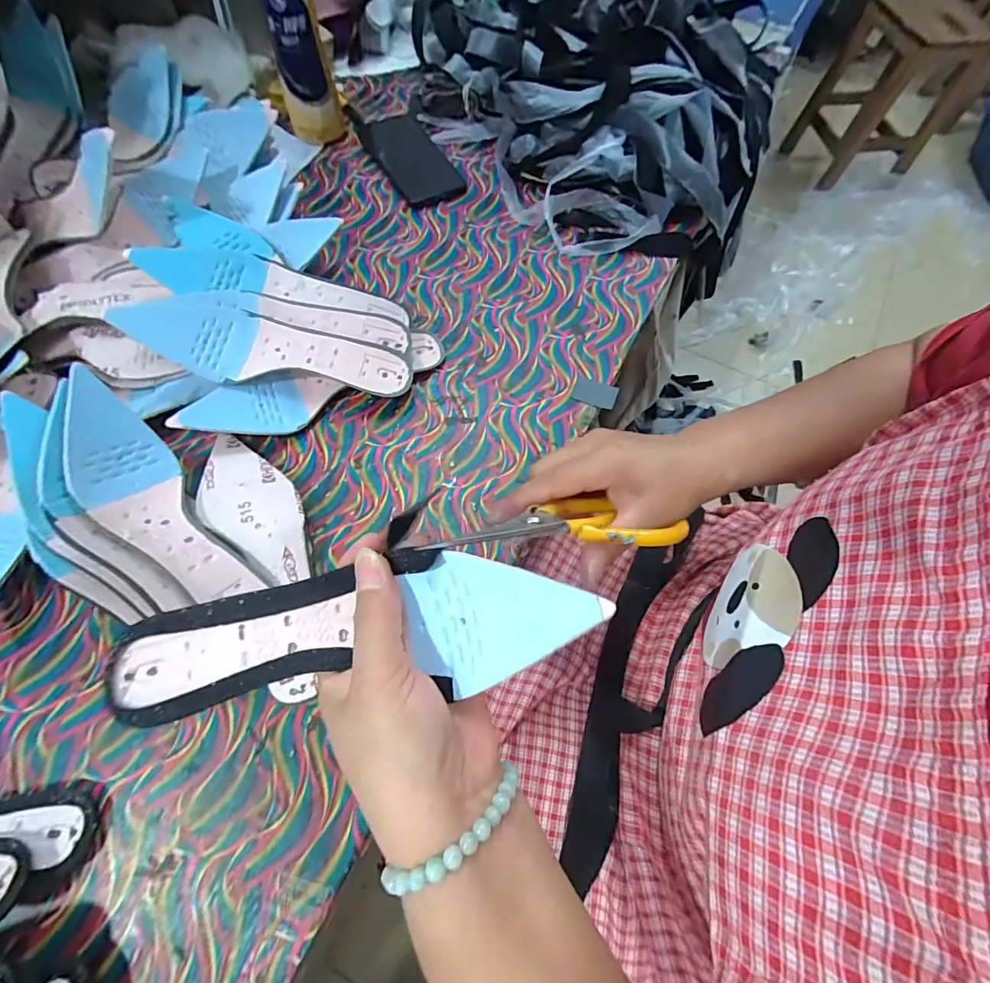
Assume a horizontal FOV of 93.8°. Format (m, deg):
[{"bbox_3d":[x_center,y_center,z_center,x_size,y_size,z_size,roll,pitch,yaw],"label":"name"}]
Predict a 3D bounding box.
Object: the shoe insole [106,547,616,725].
[{"bbox_3d":[-0.070,0.064,0.215,0.233,0.032,0.063,-8,66,7],"label":"shoe insole"}]

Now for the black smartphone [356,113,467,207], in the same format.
[{"bbox_3d":[-0.107,-0.422,0.584,0.079,0.011,0.184,-25,69,-13],"label":"black smartphone"}]

